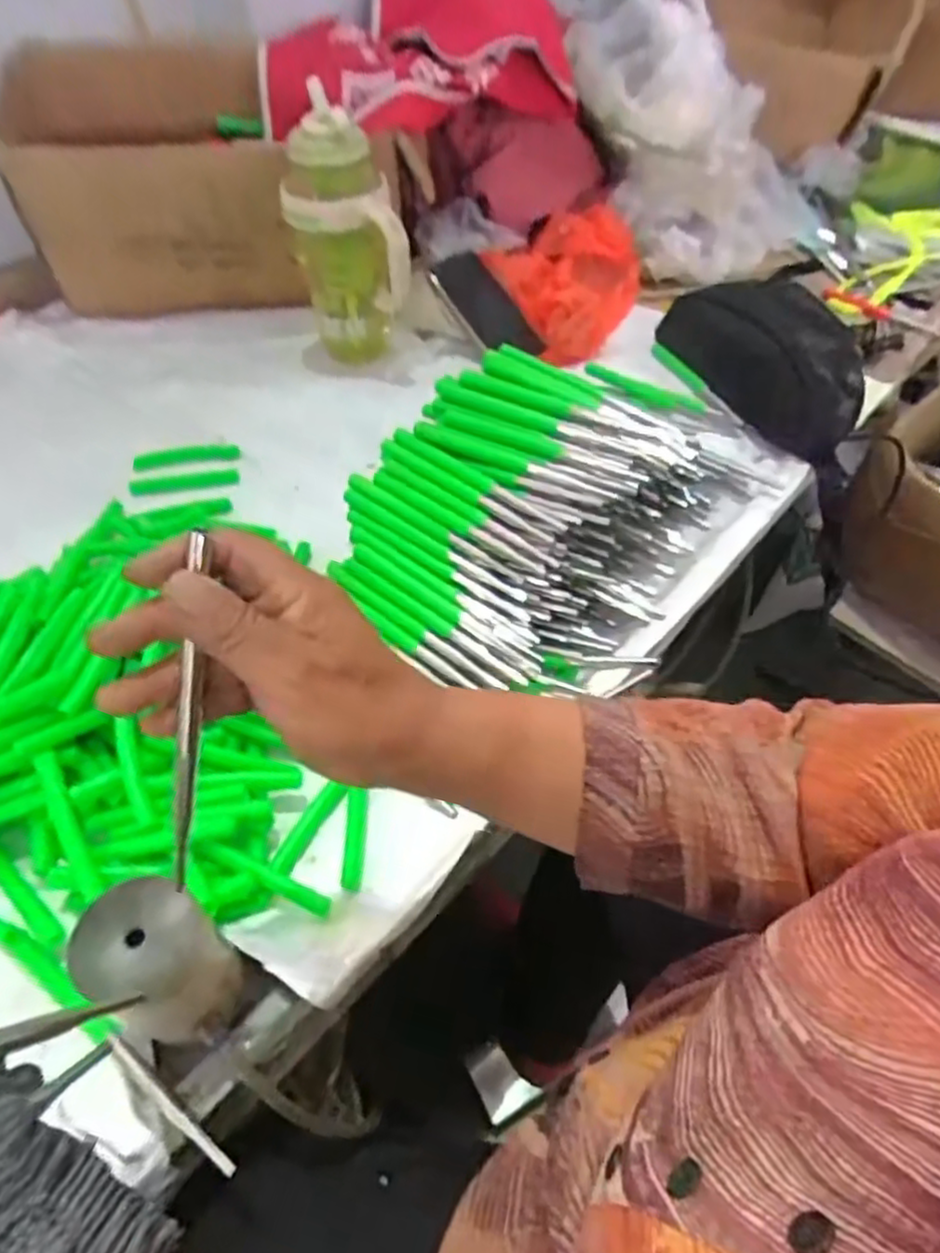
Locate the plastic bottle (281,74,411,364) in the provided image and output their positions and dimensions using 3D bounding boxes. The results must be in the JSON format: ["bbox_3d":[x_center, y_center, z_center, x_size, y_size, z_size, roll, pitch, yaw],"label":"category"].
[{"bbox_3d":[-0.129,-0.392,0.748,0.105,0.238,0.108,-16,54,-13],"label":"plastic bottle"}]

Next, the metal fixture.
[{"bbox_3d":[-0.163,0.182,0.383,0.059,0.111,0.058,0,52,0],"label":"metal fixture"}]

